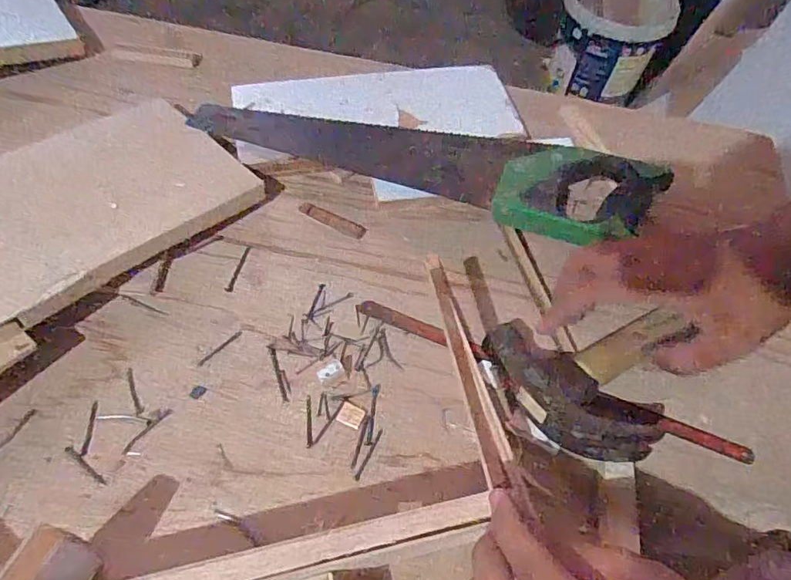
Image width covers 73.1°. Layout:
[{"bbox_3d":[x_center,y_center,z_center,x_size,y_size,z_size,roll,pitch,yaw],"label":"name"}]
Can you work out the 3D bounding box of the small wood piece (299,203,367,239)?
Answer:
[{"bbox_3d":[-0.057,-0.063,0.476,0.063,0.004,0.015,24,59,11],"label":"small wood piece"}]

